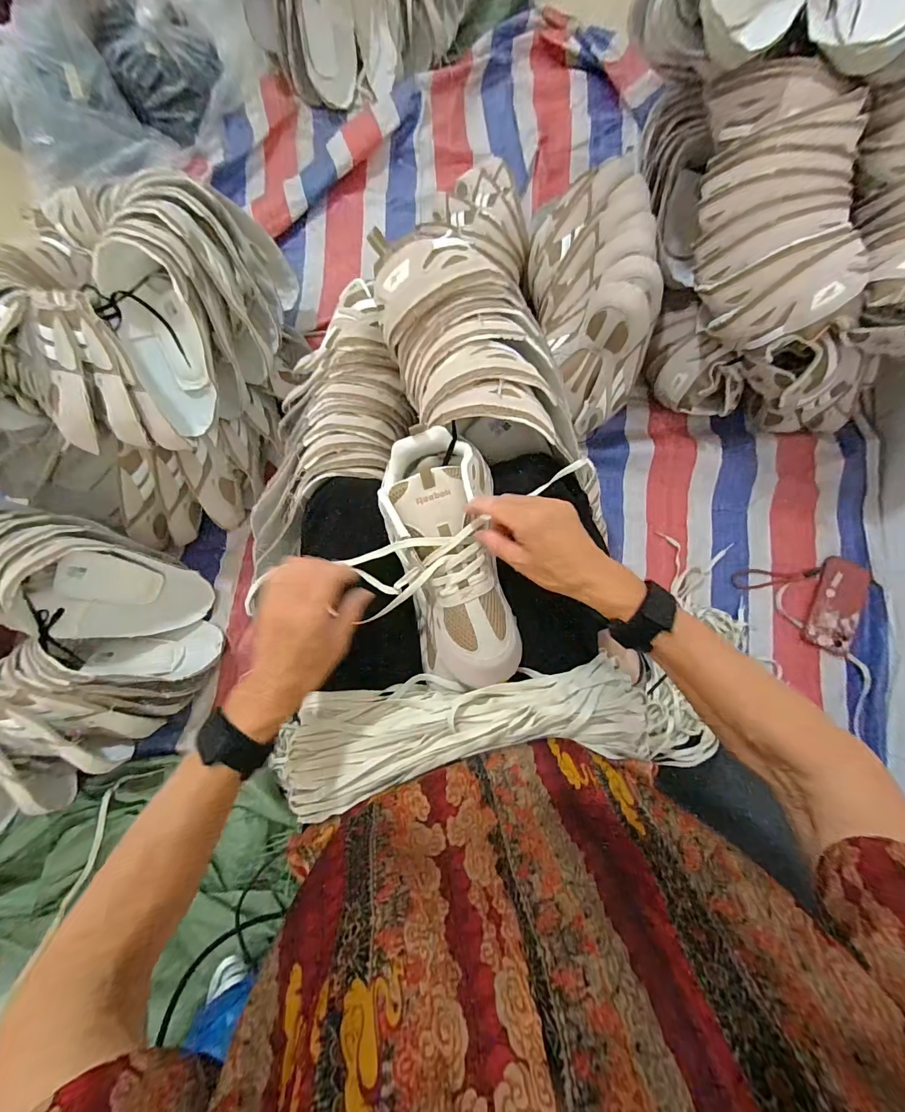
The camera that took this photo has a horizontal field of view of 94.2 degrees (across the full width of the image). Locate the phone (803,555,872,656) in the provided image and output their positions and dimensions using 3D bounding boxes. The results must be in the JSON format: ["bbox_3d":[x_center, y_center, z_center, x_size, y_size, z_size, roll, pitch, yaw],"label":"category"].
[{"bbox_3d":[0.662,0.082,0.722,0.072,0.017,0.165,24,81,5],"label":"phone"}]

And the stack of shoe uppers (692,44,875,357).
[{"bbox_3d":[0.424,-0.460,0.552,0.153,0.111,0.350,2,80,1],"label":"stack of shoe uppers"}]

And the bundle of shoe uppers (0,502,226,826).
[{"bbox_3d":[-0.650,0.137,0.626,0.411,0.185,0.445,0,80,1],"label":"bundle of shoe uppers"}]

